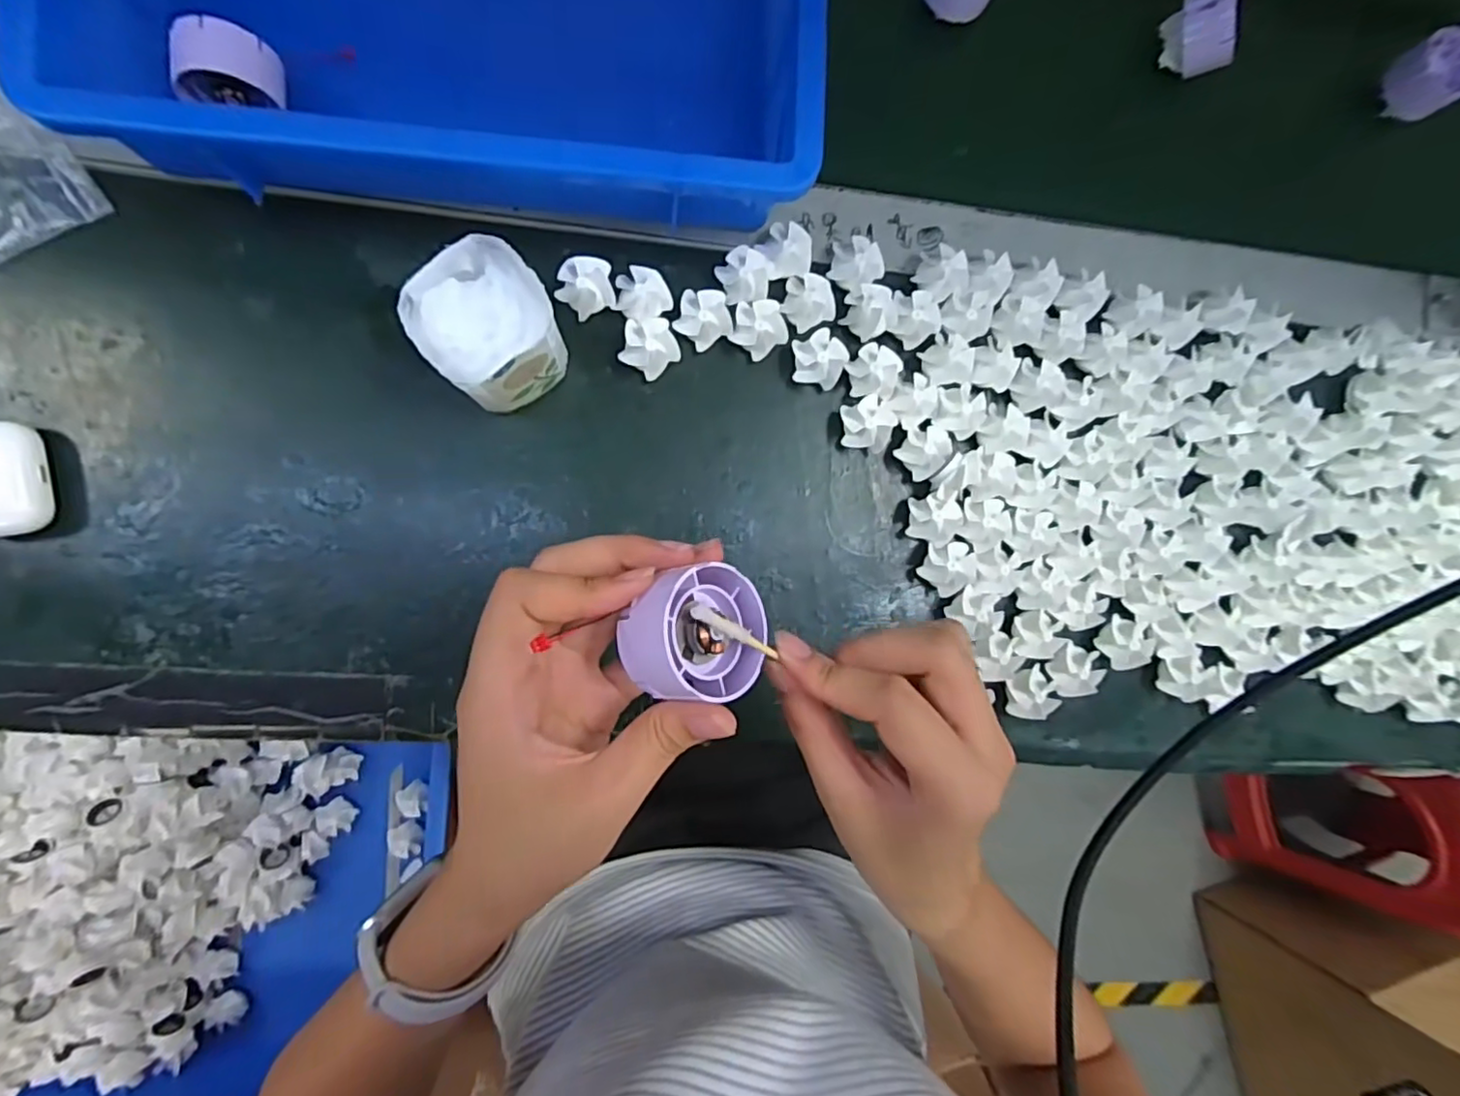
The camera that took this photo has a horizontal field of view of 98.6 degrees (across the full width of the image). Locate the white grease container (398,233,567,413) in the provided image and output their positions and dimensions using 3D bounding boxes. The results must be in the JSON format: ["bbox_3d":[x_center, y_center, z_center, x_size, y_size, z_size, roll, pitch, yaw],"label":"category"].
[{"bbox_3d":[-0.127,-0.115,0.339,0.065,0.069,0.067,-41,94,-5],"label":"white grease container"}]

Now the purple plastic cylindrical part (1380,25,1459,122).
[{"bbox_3d":[0.491,-0.330,0.438,0.043,0.034,0.047,0,90,-7],"label":"purple plastic cylindrical part"}]

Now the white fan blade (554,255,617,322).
[{"bbox_3d":[-0.084,-0.151,0.365,0.033,0.018,0.031,0,90,-7],"label":"white fan blade"}]

